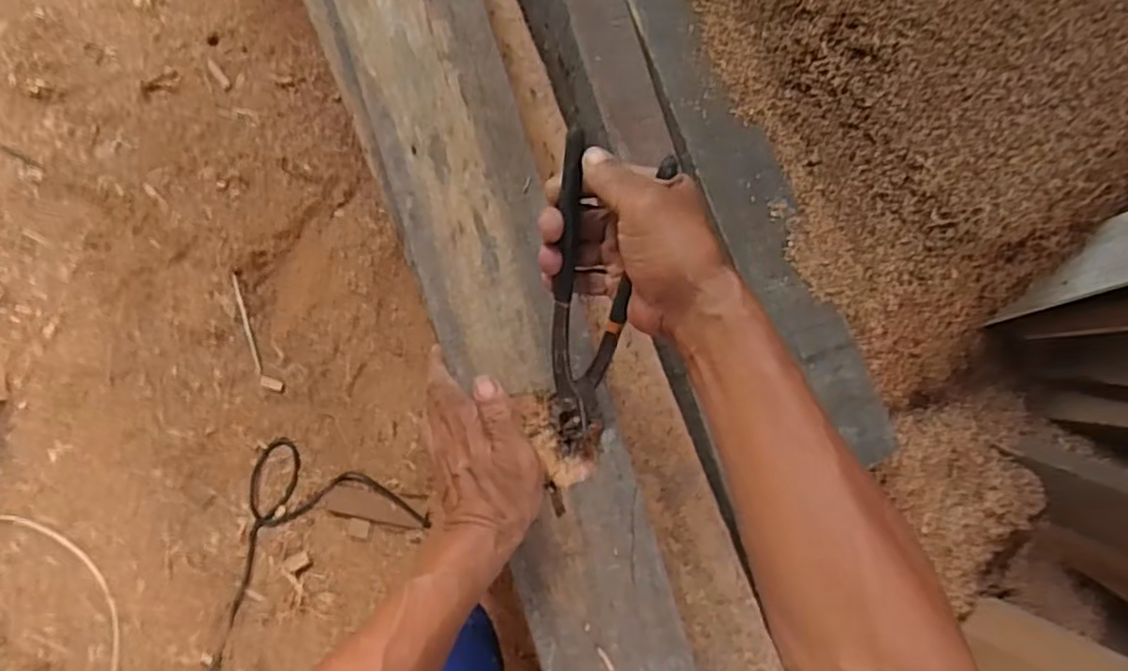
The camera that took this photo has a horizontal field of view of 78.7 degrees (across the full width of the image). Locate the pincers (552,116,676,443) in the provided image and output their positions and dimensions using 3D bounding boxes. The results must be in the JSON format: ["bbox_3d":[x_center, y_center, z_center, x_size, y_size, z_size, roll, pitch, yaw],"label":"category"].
[{"bbox_3d":[0.025,-0.015,0.466,0.064,0.039,0.236,4,121,0],"label":"pincers"}]

